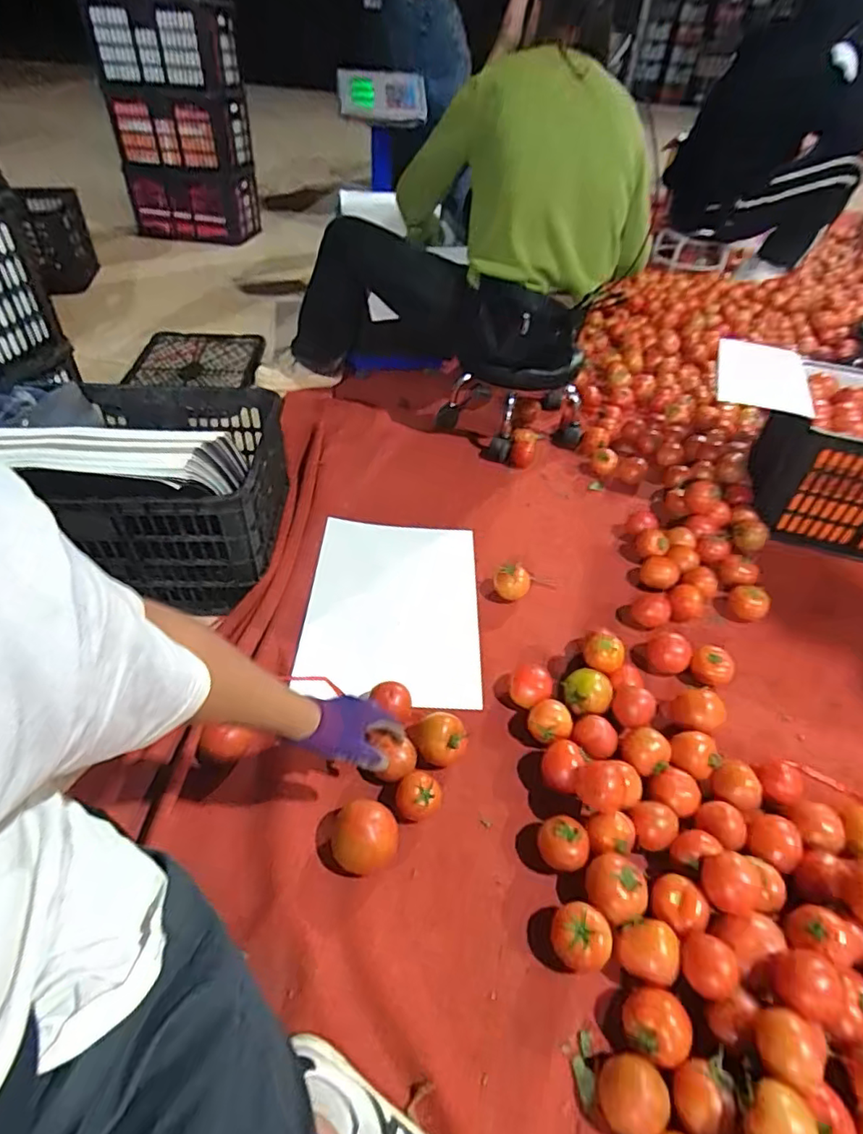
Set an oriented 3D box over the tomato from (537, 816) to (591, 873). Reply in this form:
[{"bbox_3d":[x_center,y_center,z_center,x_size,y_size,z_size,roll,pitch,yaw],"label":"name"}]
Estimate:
[{"bbox_3d":[0.164,0.350,0.718,0.061,0.054,0.054,20,46,16],"label":"tomato"}]

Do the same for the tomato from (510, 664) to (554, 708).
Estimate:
[{"bbox_3d":[0.155,0.187,0.891,0.061,0.043,0.058,1,44,0],"label":"tomato"}]

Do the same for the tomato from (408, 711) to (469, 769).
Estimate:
[{"bbox_3d":[0.013,0.249,0.808,0.068,0.060,0.063,-28,52,-28],"label":"tomato"}]

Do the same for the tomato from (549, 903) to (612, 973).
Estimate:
[{"bbox_3d":[0.167,0.420,0.647,0.064,0.054,0.062,11,45,8],"label":"tomato"}]

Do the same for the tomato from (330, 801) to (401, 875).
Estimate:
[{"bbox_3d":[-0.082,0.336,0.712,0.080,0.067,0.072,-14,46,-15],"label":"tomato"}]

